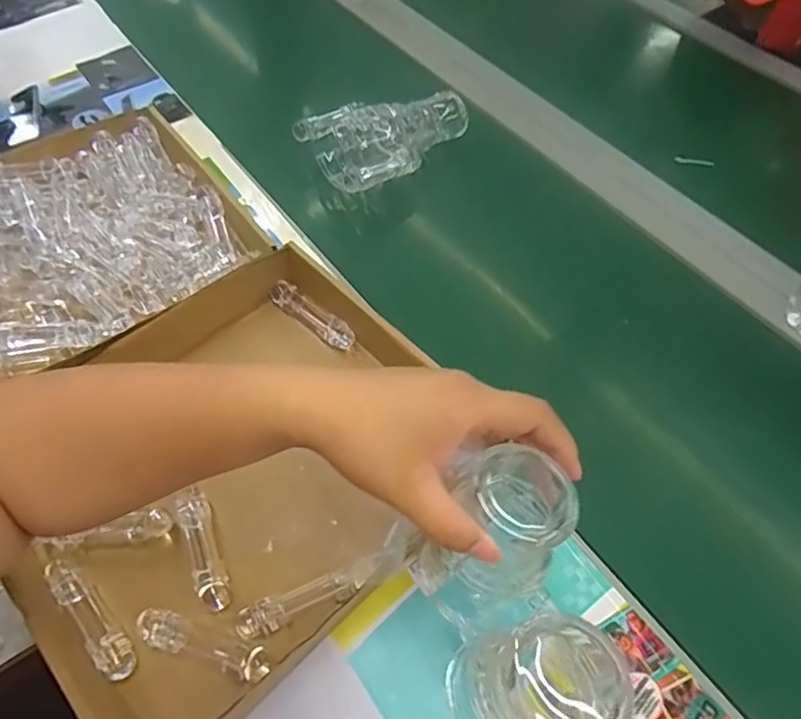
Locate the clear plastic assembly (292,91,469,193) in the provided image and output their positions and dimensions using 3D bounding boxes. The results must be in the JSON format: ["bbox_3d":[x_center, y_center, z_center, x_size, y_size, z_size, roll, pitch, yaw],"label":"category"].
[{"bbox_3d":[-0.006,-0.250,0.661,0.191,0.056,0.115,-26,62,-17],"label":"clear plastic assembly"}]

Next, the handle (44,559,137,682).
[{"bbox_3d":[-0.210,0.173,0.392,0.091,0.015,0.022,40,65,22],"label":"handle"}]

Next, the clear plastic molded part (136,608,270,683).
[{"bbox_3d":[-0.131,0.189,0.387,0.093,0.014,0.021,15,58,8],"label":"clear plastic molded part"}]

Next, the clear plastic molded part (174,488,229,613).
[{"bbox_3d":[-0.143,0.137,0.422,0.022,0.018,0.086,-19,60,-13],"label":"clear plastic molded part"}]

